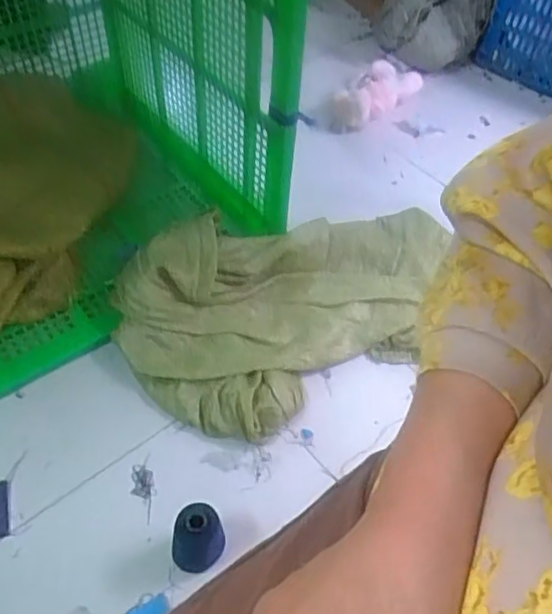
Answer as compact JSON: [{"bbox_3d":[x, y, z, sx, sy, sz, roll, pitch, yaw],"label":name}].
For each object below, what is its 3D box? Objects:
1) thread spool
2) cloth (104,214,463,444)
[{"bbox_3d":[-0.097,0.284,0.761,0.063,0.100,0.049,-25,58,-22],"label":"thread spool"},{"bbox_3d":[0.042,-0.032,1.013,0.581,0.133,0.350,-25,58,-22],"label":"cloth"}]

